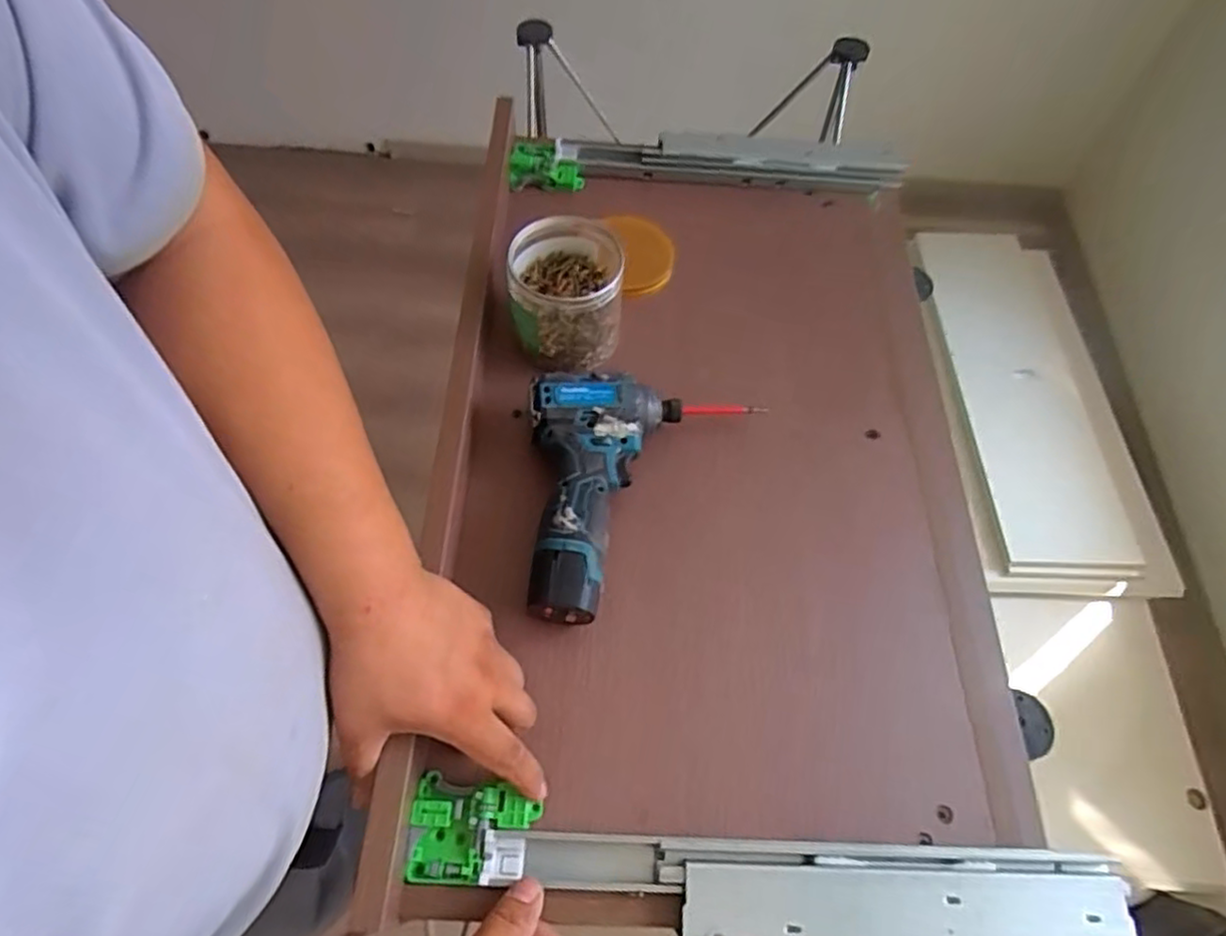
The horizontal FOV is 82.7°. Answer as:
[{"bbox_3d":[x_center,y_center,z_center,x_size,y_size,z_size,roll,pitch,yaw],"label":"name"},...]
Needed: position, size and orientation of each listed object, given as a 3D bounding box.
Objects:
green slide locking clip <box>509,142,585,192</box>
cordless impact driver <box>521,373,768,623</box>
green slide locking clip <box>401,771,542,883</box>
[{"bbox_3d":[-0.074,-0.338,0.784,0.081,0.030,0.050,2,55,1],"label":"green slide locking clip"},{"bbox_3d":[0.031,0.013,0.543,0.190,0.059,0.198,-2,55,-2],"label":"cordless impact driver"},{"bbox_3d":[-0.089,0.229,0.441,0.076,0.022,0.060,2,55,0],"label":"green slide locking clip"}]

